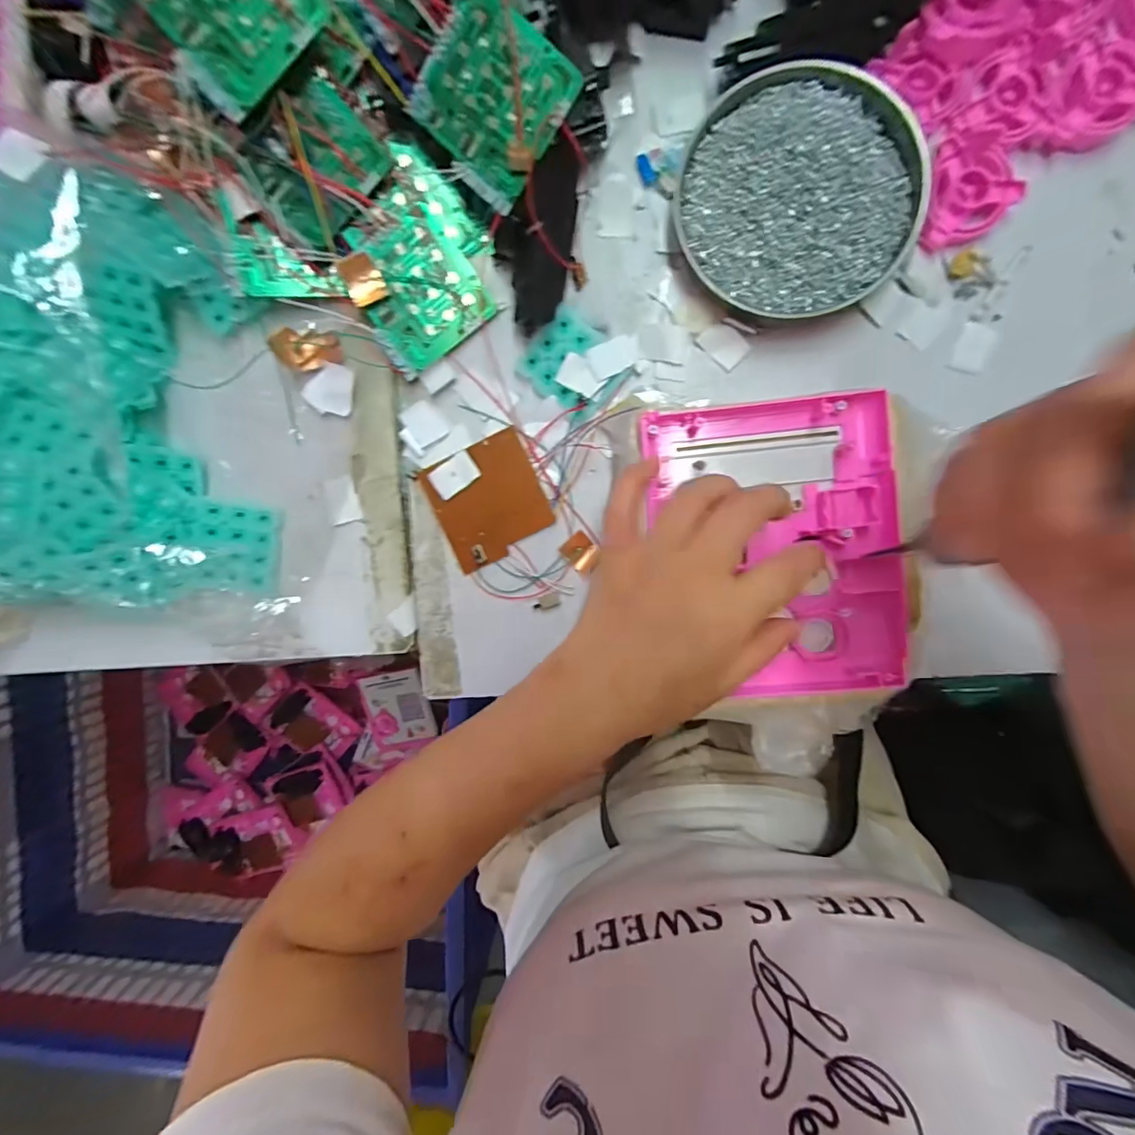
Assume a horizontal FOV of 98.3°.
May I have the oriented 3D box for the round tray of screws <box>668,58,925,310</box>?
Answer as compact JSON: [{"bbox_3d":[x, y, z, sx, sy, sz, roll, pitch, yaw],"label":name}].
[{"bbox_3d":[0.133,-0.218,0.284,0.133,0.022,0.129,0,94,5],"label":"round tray of screws"}]

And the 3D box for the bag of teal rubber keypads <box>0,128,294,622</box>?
[{"bbox_3d":[-0.276,-0.097,0.289,0.172,0.067,0.252,3,94,5],"label":"bag of teal rubber keypads"}]

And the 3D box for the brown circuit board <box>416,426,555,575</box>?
[{"bbox_3d":[-0.052,-0.043,0.321,0.073,0.007,0.072,-24,92,6],"label":"brown circuit board"}]

